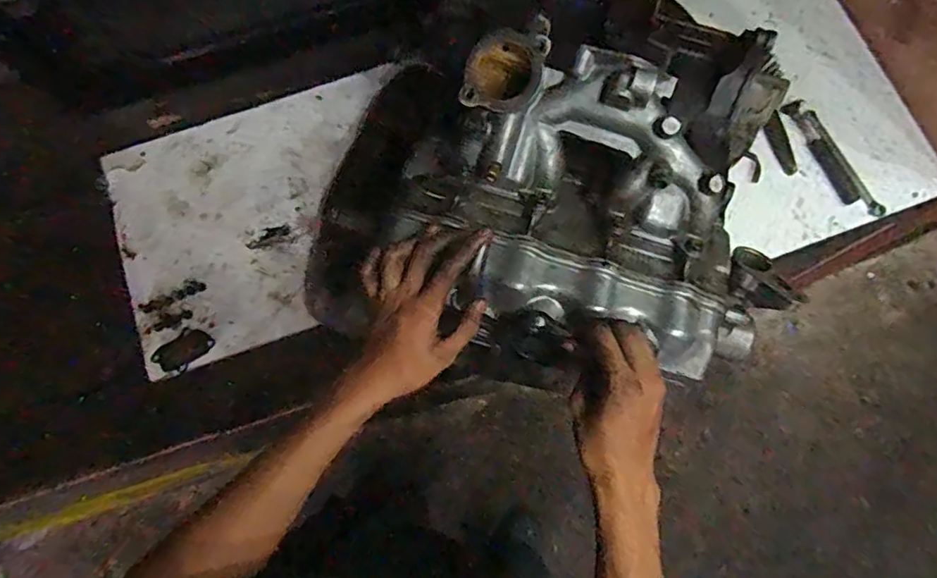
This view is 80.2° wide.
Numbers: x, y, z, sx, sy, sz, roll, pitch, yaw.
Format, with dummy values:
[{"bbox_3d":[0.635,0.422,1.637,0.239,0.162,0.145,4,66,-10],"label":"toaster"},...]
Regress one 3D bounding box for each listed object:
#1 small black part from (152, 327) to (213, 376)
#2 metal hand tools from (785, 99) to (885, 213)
[{"bbox_3d":[-0.394,0.084,0.769,0.046,0.012,0.068,40,78,11],"label":"small black part"},{"bbox_3d":[0.539,-0.193,0.824,0.044,0.018,0.203,-27,75,-7],"label":"metal hand tools"}]

